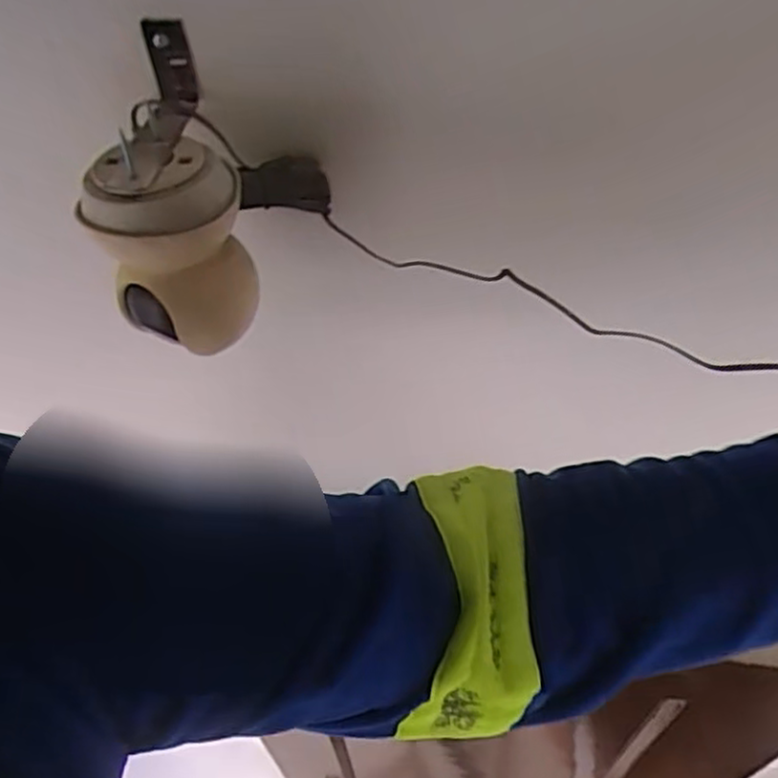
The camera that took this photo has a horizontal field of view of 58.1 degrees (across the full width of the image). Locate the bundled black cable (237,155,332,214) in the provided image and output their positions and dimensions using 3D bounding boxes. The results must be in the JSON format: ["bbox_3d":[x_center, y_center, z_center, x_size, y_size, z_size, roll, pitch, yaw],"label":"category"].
[{"bbox_3d":[-0.059,-0.117,0.402,0.049,0.026,0.017,-2,49,2],"label":"bundled black cable"}]

